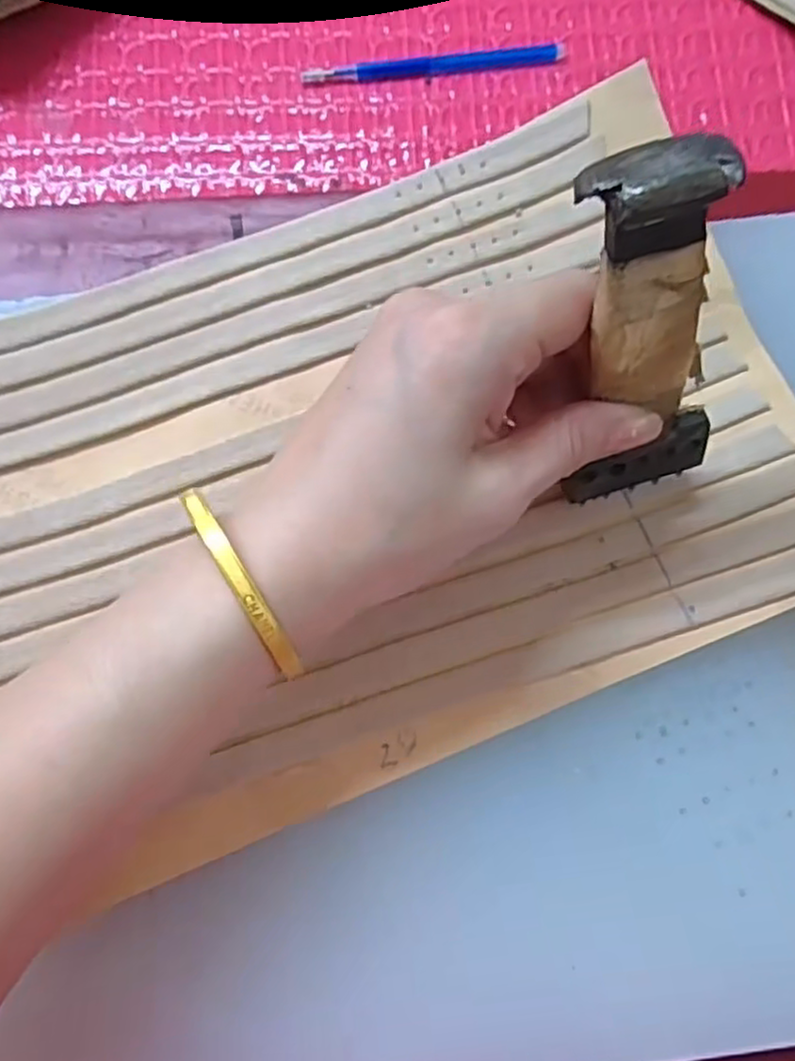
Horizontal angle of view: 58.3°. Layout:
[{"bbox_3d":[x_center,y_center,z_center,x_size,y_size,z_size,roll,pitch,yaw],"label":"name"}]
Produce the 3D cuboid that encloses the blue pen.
[{"bbox_3d":[0.016,-0.201,0.306,0.110,0.004,0.010,-6,81,-1],"label":"blue pen"}]

